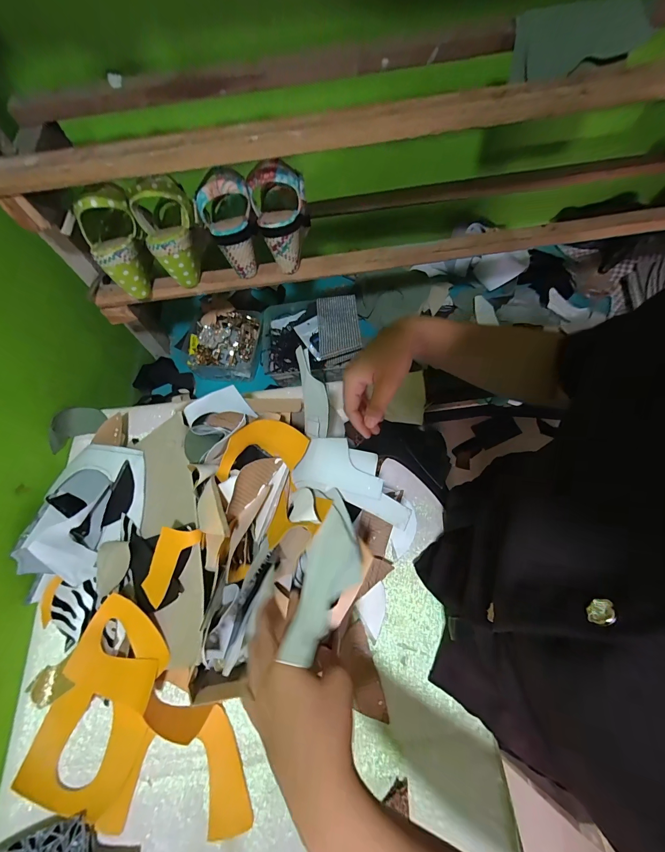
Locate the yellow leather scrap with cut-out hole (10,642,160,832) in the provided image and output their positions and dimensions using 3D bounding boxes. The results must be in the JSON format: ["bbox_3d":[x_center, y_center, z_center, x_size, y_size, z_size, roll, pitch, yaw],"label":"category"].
[{"bbox_3d":[-0.291,0.362,0.399,0.135,0.045,0.167,9,66,8],"label":"yellow leather scrap with cut-out hole"}]

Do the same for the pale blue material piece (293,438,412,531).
[{"bbox_3d":[0.025,0.062,0.411,0.150,0.018,0.075,17,92,17],"label":"pale blue material piece"}]

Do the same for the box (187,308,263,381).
[{"bbox_3d":[-0.243,-0.190,0.765,0.159,0.058,0.152,0,65,4],"label":"box"}]

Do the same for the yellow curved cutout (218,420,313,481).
[{"bbox_3d":[-0.088,0.027,0.425,0.115,0.022,0.069,-3,108,-5],"label":"yellow curved cutout"}]

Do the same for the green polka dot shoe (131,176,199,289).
[{"bbox_3d":[-0.241,-0.289,0.510,0.083,0.133,0.070,-23,66,-7],"label":"green polka dot shoe"}]

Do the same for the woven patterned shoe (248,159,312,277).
[{"bbox_3d":[-0.076,-0.312,0.508,0.078,0.135,0.070,-13,65,-2],"label":"woven patterned shoe"}]

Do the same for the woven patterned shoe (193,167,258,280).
[{"bbox_3d":[-0.154,-0.310,0.502,0.076,0.150,0.081,-23,66,-7],"label":"woven patterned shoe"}]

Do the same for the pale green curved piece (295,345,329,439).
[{"bbox_3d":[-0.027,-0.046,0.452,0.008,0.058,0.123,-8,90,-36],"label":"pale green curved piece"}]

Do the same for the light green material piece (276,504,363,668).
[{"bbox_3d":[-0.001,0.140,0.314,0.053,0.013,0.141,0,44,22],"label":"light green material piece"}]

